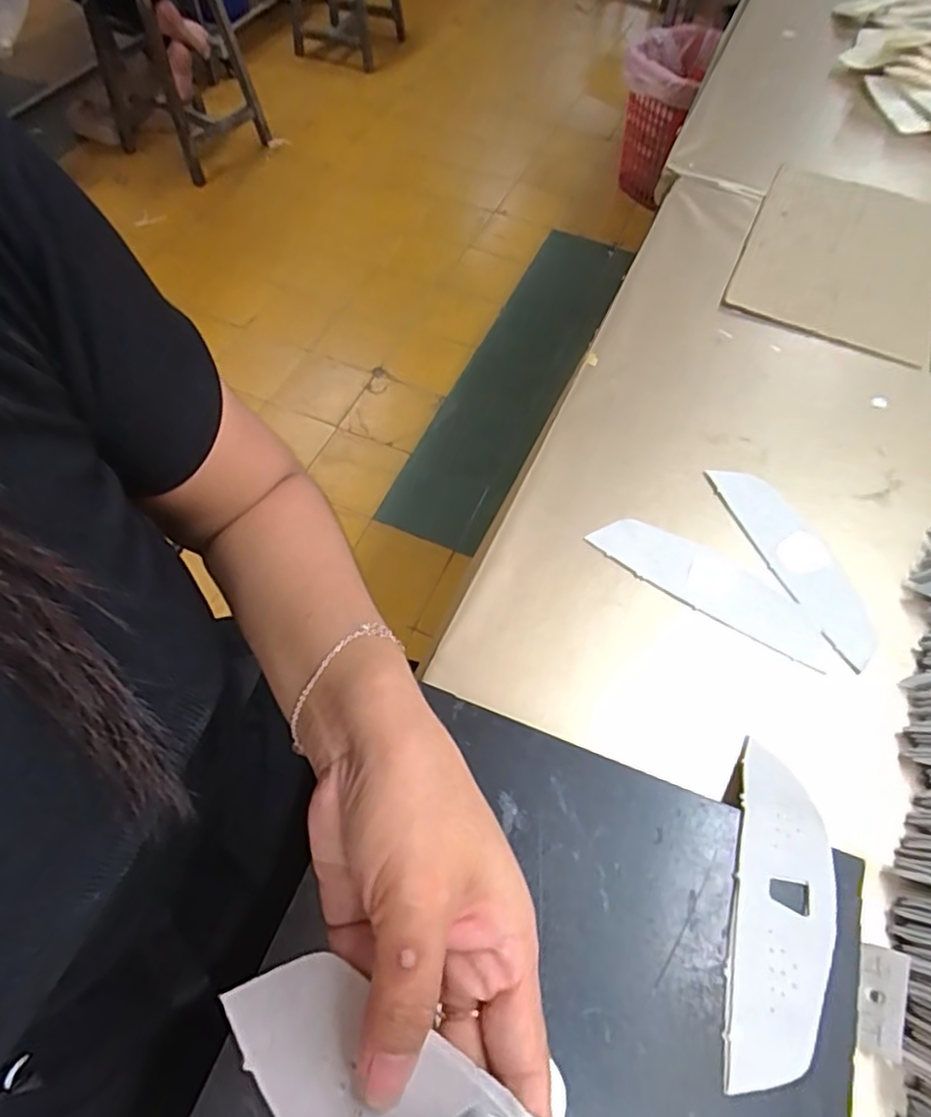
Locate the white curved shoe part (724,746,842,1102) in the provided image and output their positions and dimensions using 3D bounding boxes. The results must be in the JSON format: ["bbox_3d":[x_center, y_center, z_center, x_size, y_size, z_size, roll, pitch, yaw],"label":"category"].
[{"bbox_3d":[0.181,0.199,0.359,0.055,0.015,0.177,16,58,9],"label":"white curved shoe part"}]

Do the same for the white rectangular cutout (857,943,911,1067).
[{"bbox_3d":[0.231,0.246,0.346,0.023,0.004,0.052,5,58,35],"label":"white rectangular cutout"}]

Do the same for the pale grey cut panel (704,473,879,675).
[{"bbox_3d":[0.264,-0.002,0.495,0.057,0.008,0.180,-19,63,-19],"label":"pale grey cut panel"}]

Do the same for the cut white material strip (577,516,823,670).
[{"bbox_3d":[0.190,0.018,0.483,0.185,0.005,0.052,30,63,16],"label":"cut white material strip"}]

